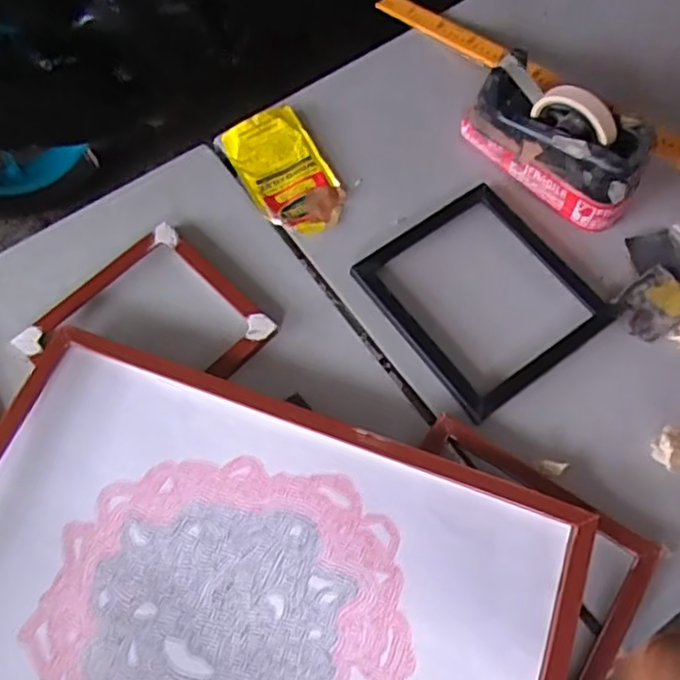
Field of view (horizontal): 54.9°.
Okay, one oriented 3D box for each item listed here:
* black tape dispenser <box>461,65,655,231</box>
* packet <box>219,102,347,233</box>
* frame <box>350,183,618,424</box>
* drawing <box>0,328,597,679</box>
[{"bbox_3d":[0.234,-0.219,0.715,0.205,0.105,0.071,38,72,15],"label":"black tape dispenser"},{"bbox_3d":[-0.064,-0.198,0.764,0.095,0.017,0.166,-29,69,-11],"label":"packet"},{"bbox_3d":[0.150,-0.052,0.696,0.199,0.011,0.214,-33,70,-13],"label":"frame"},{"bbox_3d":[-0.092,0.234,0.560,0.549,0.026,0.369,19,68,8],"label":"drawing"}]

